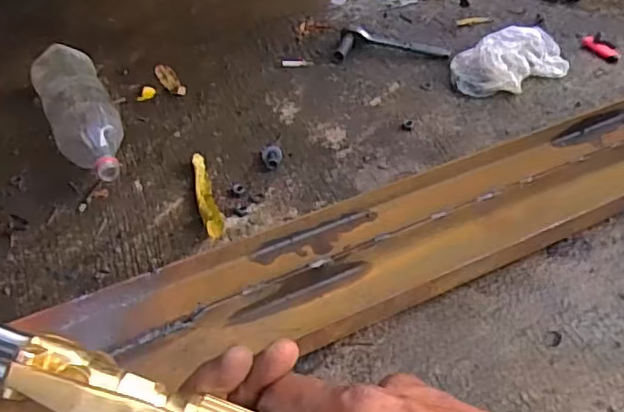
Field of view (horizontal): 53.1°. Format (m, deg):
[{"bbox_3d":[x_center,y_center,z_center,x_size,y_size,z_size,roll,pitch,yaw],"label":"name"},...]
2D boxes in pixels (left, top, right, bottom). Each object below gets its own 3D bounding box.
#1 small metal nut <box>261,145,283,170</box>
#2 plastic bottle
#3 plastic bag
[{"bbox_3d":[-0.057,-0.068,0.884,0.029,0.018,0.038,-4,46,-3],"label":"small metal nut"},{"bbox_3d":[-0.327,-0.130,0.883,0.086,0.099,0.272,-20,45,-19],"label":"plastic bottle"},{"bbox_3d":[0.324,-0.235,1.010,0.192,0.060,0.109,-8,46,-7],"label":"plastic bag"}]

